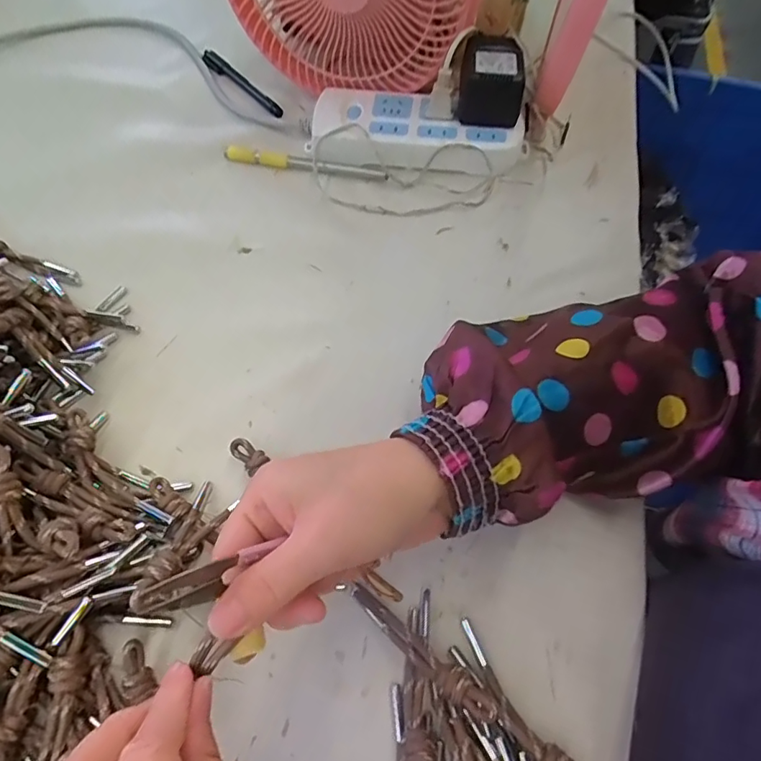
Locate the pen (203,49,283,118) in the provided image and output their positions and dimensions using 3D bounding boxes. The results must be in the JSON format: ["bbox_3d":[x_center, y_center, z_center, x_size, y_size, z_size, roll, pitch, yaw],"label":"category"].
[{"bbox_3d":[-0.144,-0.304,0.532,0.015,0.008,0.142,-36,68,-21],"label":"pen"}]

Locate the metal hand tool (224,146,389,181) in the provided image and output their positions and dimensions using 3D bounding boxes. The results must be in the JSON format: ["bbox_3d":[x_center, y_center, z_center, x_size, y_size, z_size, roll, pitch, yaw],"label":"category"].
[{"bbox_3d":[-0.068,-0.193,0.462,0.149,0.009,0.018,11,60,3],"label":"metal hand tool"}]

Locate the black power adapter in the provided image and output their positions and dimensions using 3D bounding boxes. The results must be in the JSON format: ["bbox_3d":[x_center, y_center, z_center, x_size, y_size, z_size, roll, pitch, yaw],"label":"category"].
[{"bbox_3d":[0.096,-0.261,0.455,0.051,0.045,0.071,4,59,2],"label":"black power adapter"}]

